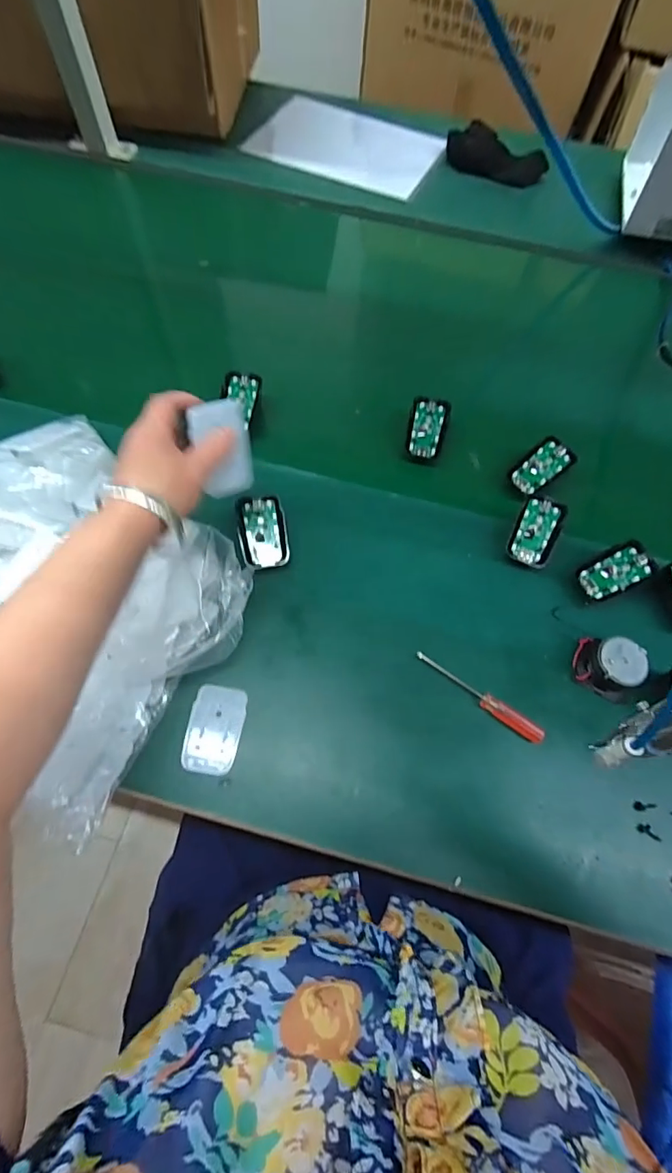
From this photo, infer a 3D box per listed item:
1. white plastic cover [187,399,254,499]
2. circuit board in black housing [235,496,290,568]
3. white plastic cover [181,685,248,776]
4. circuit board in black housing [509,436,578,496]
[{"bbox_3d":[-0.089,-0.108,0.375,0.047,0.072,0.011,-21,24,-34],"label":"white plastic cover"},{"bbox_3d":[-0.071,-0.053,0.461,0.046,0.008,0.070,-7,85,-6],"label":"circuit board in black housing"},{"bbox_3d":[-0.104,0.123,0.407,0.045,0.004,0.072,9,66,2],"label":"white plastic cover"},{"bbox_3d":[0.226,-0.132,0.524,0.070,0.008,0.041,-39,75,2],"label":"circuit board in black housing"}]

